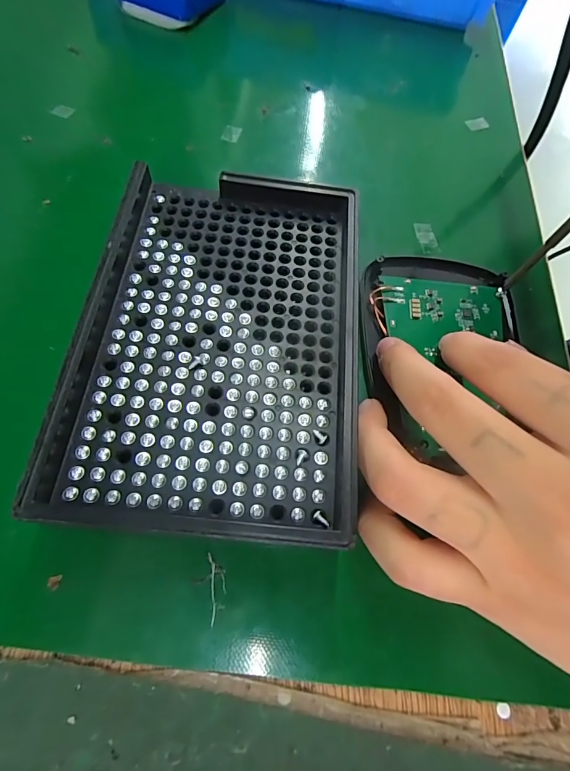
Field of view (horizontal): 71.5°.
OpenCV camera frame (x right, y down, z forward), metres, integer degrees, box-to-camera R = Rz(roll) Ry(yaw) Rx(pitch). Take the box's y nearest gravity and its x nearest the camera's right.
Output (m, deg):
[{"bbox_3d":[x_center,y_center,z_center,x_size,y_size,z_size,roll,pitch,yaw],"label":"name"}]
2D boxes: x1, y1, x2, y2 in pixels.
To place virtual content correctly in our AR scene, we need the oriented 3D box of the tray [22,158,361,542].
[{"bbox_3d":[-0.021,-0.020,0.136,0.092,0.015,0.134,6,68,-1],"label":"tray"}]

